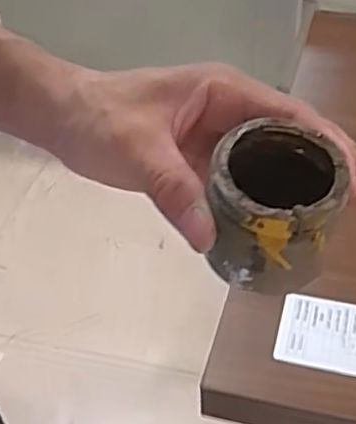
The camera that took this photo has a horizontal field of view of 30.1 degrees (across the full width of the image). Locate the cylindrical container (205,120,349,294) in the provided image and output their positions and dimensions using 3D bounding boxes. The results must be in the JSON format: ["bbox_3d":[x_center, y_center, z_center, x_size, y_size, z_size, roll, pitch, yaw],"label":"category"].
[{"bbox_3d":[0.042,-0.002,0.281,0.059,0.060,0.059,3,45,-3],"label":"cylindrical container"}]

